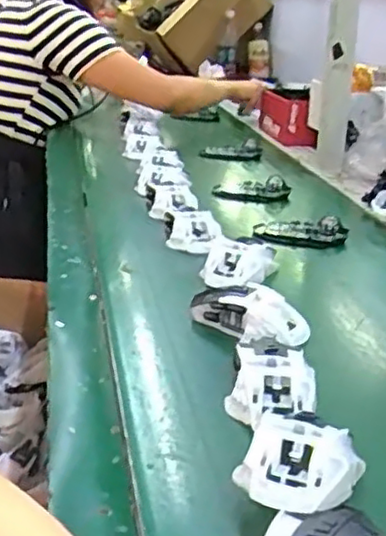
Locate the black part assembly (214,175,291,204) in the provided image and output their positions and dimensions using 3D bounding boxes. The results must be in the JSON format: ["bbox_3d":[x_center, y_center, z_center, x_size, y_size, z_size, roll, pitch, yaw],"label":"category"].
[{"bbox_3d":[0.089,-0.123,1.055,0.118,0.029,0.069,18,29,32],"label":"black part assembly"}]

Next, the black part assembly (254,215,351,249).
[{"bbox_3d":[0.136,-0.045,0.875,0.116,0.032,0.055,7,25,12],"label":"black part assembly"}]

